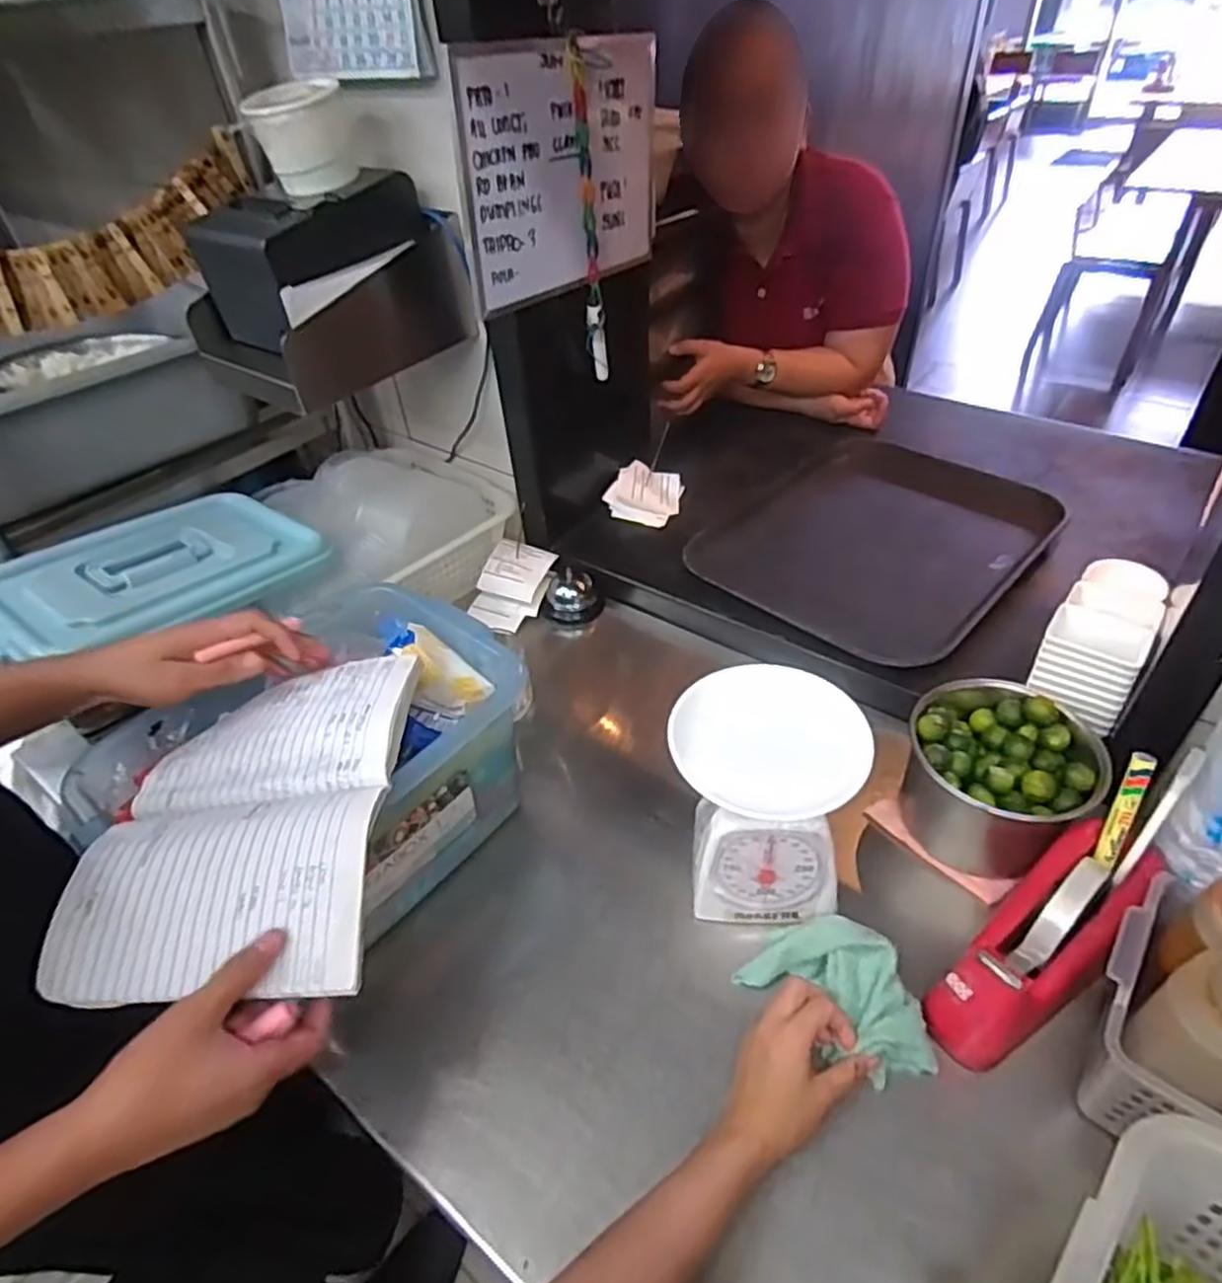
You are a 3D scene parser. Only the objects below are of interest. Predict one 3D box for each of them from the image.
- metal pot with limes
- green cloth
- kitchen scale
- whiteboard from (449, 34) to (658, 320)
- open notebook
[{"bbox_3d":[0.347,0.120,0.673,0.134,0.117,0.147,-3,42,2],"label":"metal pot with limes"},{"bbox_3d":[0.187,0.275,0.585,0.092,0.035,0.141,-33,49,-28],"label":"green cloth"},{"bbox_3d":[0.131,0.137,0.645,0.148,0.179,0.138,2,42,8],"label":"kitchen scale"},{"bbox_3d":[-0.041,-0.503,0.791,0.016,0.215,0.295,26,50,30],"label":"whiteboard"},{"bbox_3d":[-0.259,0.117,0.544,0.198,0.041,0.262,-3,42,2],"label":"open notebook"}]

